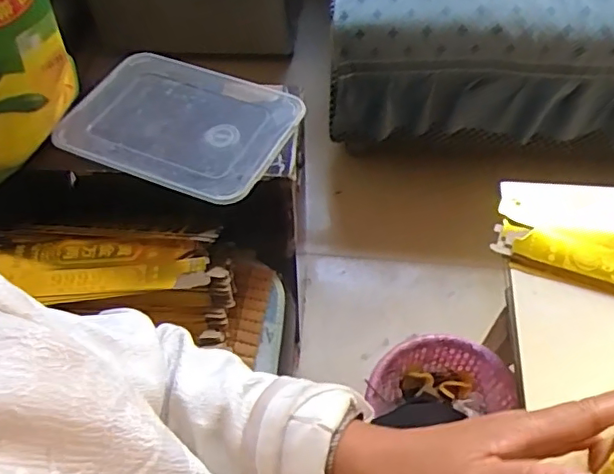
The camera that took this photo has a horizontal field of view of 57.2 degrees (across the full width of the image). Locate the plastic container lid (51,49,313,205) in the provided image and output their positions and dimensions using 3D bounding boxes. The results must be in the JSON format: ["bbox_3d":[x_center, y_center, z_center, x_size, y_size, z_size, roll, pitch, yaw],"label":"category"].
[{"bbox_3d":[-0.174,-0.165,0.798,0.299,0.021,0.232,21,59,16],"label":"plastic container lid"}]

